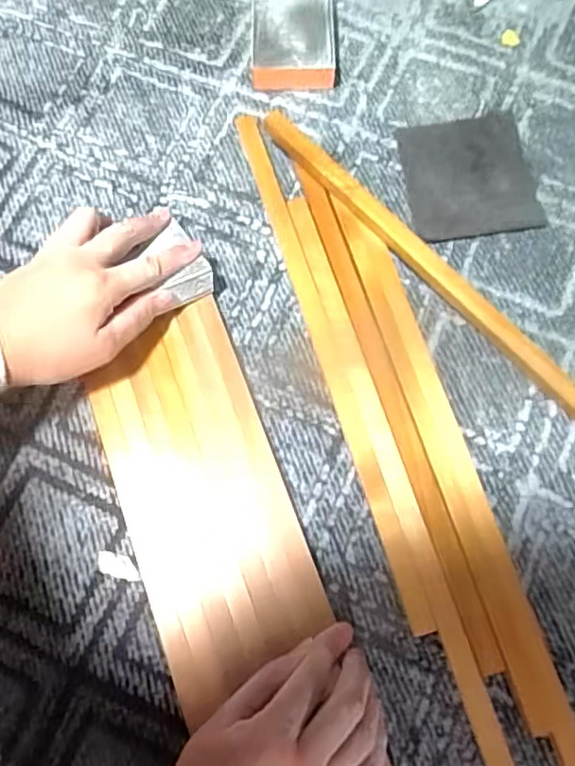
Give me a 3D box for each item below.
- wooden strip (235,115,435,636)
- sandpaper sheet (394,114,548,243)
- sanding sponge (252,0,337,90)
[{"bbox_3d":[0.024,-0.031,0.433,0.019,0.013,0.408,-16,73,-4],"label":"wooden strip"},{"bbox_3d":[0.145,-0.166,0.473,0.101,0.013,0.107,-8,73,-1],"label":"sandpaper sheet"},{"bbox_3d":[0.005,-0.300,0.510,0.069,0.030,0.091,-1,73,1],"label":"sanding sponge"}]

